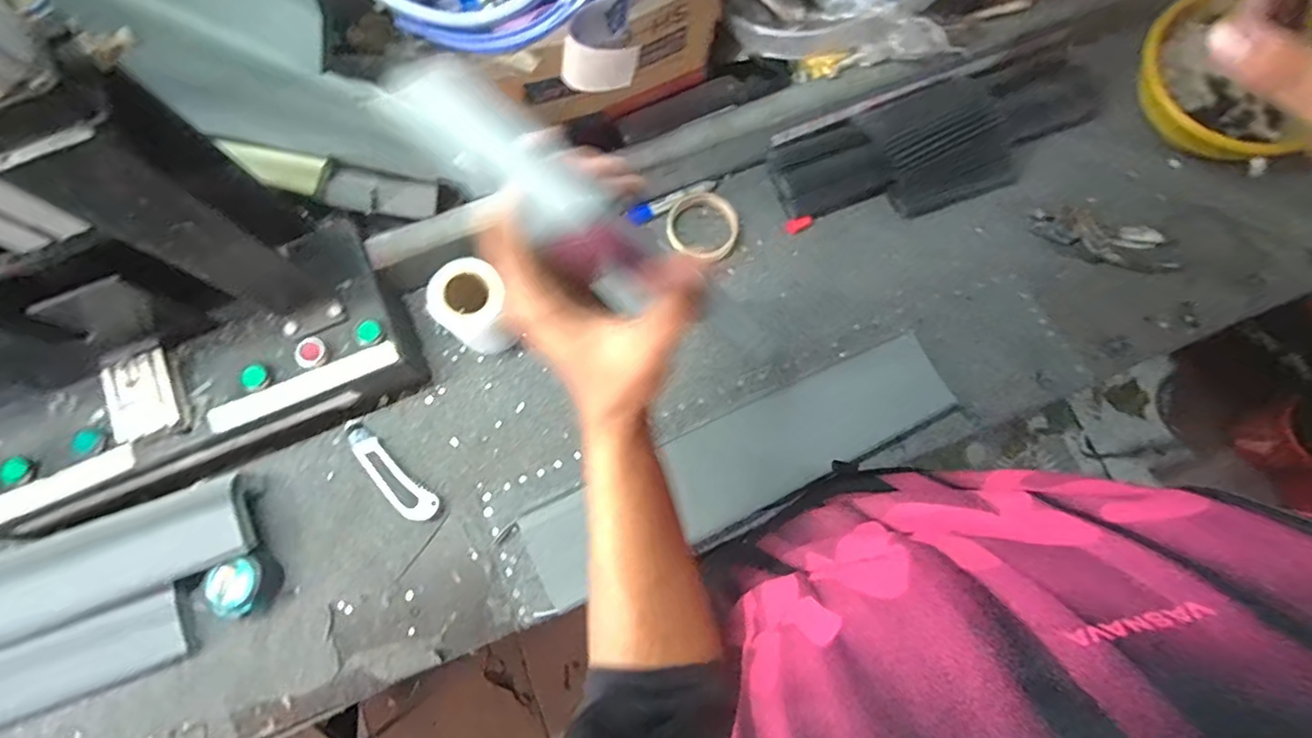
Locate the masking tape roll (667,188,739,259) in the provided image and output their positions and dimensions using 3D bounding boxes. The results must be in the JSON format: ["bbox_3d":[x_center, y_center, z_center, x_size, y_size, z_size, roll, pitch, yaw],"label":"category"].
[{"bbox_3d":[0.060,-0.181,0.740,0.090,0.022,0.082,0,75,0],"label":"masking tape roll"}]

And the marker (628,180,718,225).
[{"bbox_3d":[0.019,-0.211,0.739,0.112,0.024,0.022,-26,77,-7],"label":"marker"}]

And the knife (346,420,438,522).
[{"bbox_3d":[-0.301,0.115,0.662,0.144,0.010,0.036,42,79,9],"label":"knife"}]

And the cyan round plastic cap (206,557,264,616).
[{"bbox_3d":[-0.436,0.228,0.621,0.052,0.040,0.058,-3,76,-1],"label":"cyan round plastic cap"}]

